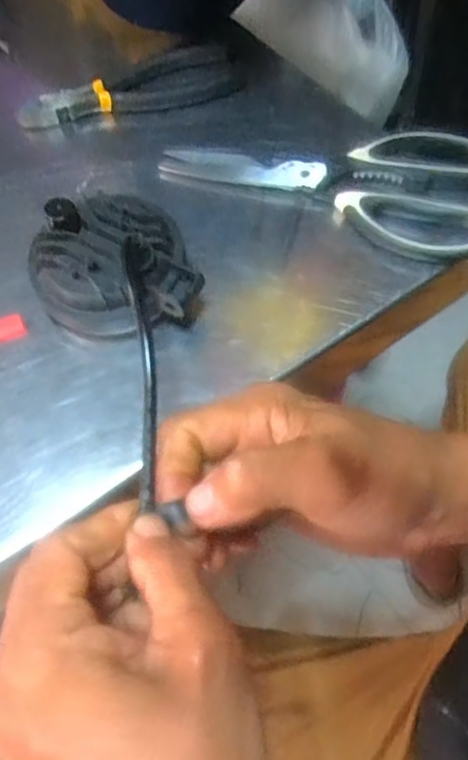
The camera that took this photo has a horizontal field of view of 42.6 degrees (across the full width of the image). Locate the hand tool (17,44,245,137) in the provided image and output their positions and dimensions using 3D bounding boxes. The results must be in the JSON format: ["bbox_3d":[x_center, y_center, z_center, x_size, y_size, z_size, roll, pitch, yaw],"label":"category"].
[{"bbox_3d":[-0.070,-0.200,0.413,0.151,0.019,0.053,-15,61,-7],"label":"hand tool"}]

